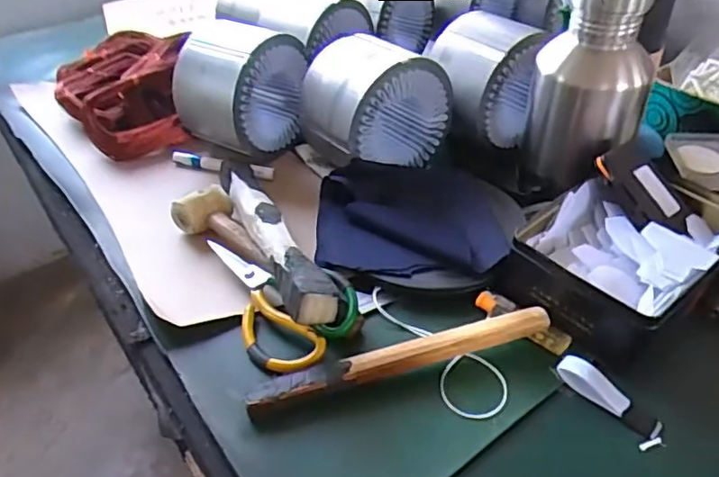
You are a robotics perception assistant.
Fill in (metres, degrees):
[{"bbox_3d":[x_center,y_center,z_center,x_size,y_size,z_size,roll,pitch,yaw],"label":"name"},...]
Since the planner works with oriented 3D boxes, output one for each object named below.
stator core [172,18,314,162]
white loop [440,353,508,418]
[{"bbox_3d":[-0.146,-0.187,0.752,0.120,0.136,0.135,23,46,28],"label":"stator core"},{"bbox_3d":[0.092,0.118,0.468,0.054,0.007,0.061,23,45,24],"label":"white loop"}]

